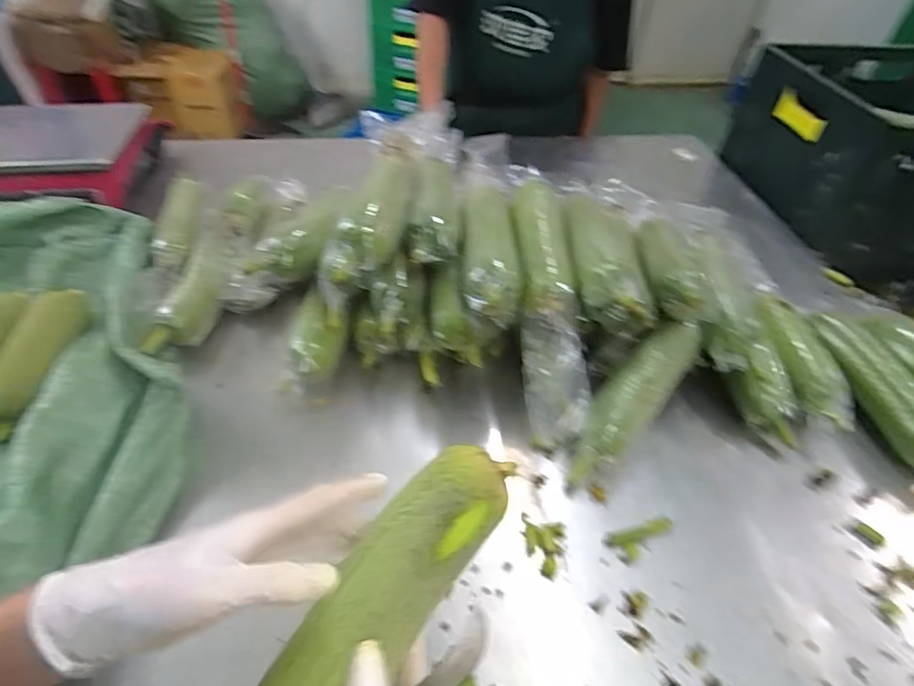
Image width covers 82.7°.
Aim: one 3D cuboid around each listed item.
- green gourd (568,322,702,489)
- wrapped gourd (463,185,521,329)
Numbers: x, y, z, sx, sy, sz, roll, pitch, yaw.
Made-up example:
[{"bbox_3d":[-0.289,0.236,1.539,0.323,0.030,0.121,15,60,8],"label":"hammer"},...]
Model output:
[{"bbox_3d":[0.190,0.061,0.575,0.061,0.041,0.229,37,76,28],"label":"green gourd"},{"bbox_3d":[0.037,-0.118,0.622,0.064,0.062,0.257,2,46,-1],"label":"wrapped gourd"}]

